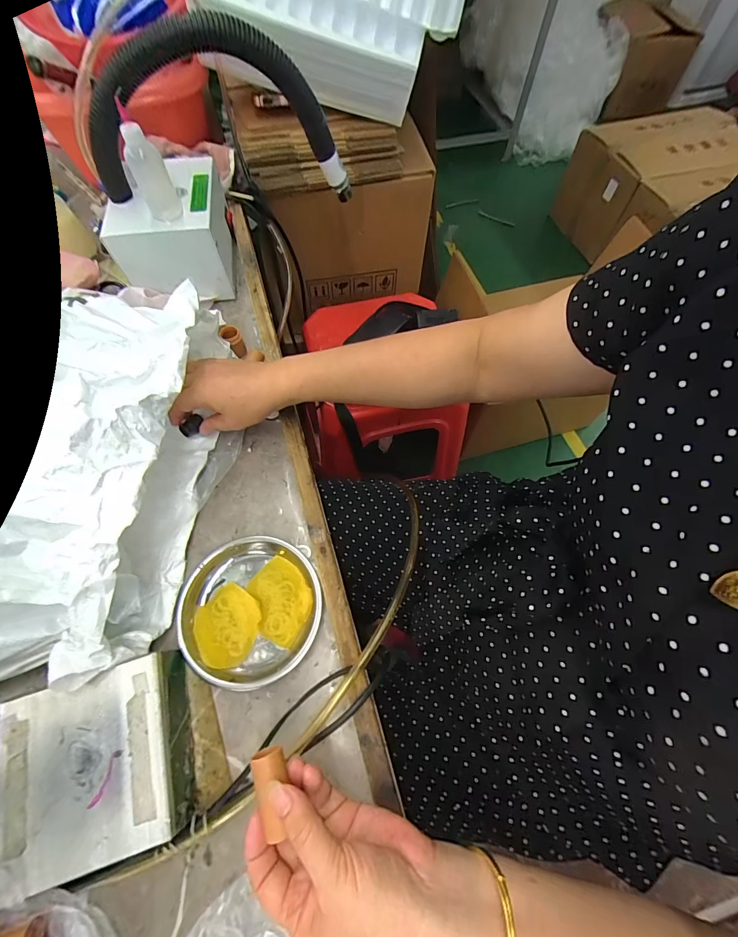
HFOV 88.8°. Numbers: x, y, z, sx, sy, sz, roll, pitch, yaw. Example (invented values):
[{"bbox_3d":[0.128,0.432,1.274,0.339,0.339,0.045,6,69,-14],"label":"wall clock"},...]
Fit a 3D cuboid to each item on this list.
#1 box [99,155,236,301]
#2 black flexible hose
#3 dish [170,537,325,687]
[{"bbox_3d":[-0.262,-0.327,0.510,0.122,0.103,0.151,-7,65,-4],"label":"box"},{"bbox_3d":[-0.172,-0.389,0.430,0.290,0.161,0.048,-19,67,-10],"label":"black flexible hose"},{"bbox_3d":[-0.111,0.132,0.359,0.131,0.017,0.124,0,65,-1],"label":"dish"}]

